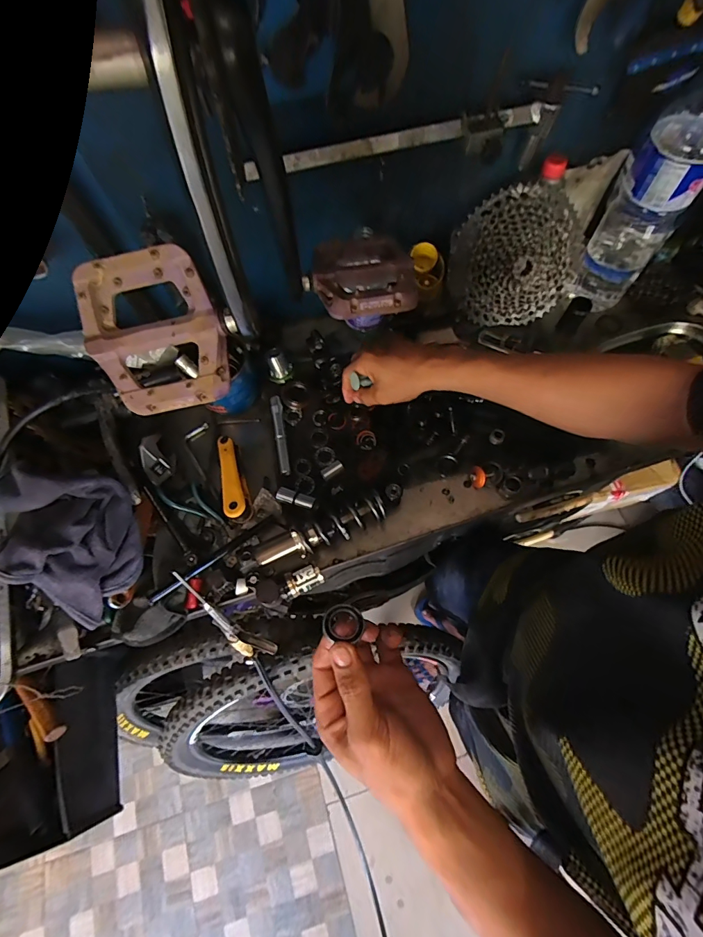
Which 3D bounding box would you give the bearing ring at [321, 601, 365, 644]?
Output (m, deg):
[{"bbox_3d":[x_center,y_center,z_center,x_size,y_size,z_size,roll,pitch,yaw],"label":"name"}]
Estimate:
[{"bbox_3d":[-0.006,0.117,0.308,0.030,0.007,0.027,18,53,13],"label":"bearing ring"}]

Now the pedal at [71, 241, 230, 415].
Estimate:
[{"bbox_3d":[-0.142,-0.098,0.293,0.093,0.014,0.108,-13,107,3],"label":"pedal"}]

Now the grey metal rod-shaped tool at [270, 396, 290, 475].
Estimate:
[{"bbox_3d":[-0.110,-0.053,0.617,0.017,0.016,0.129,-10,67,0],"label":"grey metal rod-shaped tool"}]

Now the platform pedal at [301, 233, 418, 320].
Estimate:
[{"bbox_3d":[0.009,-0.190,0.392,0.103,0.029,0.112,-3,67,3],"label":"platform pedal"}]

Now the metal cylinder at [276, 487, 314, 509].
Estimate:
[{"bbox_3d":[-0.080,0.043,0.572,0.058,0.022,0.019,18,70,11],"label":"metal cylinder"}]

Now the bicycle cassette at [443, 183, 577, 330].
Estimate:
[{"bbox_3d":[0.251,-0.315,0.610,0.195,0.193,0.055,-2,34,0],"label":"bicycle cassette"}]

